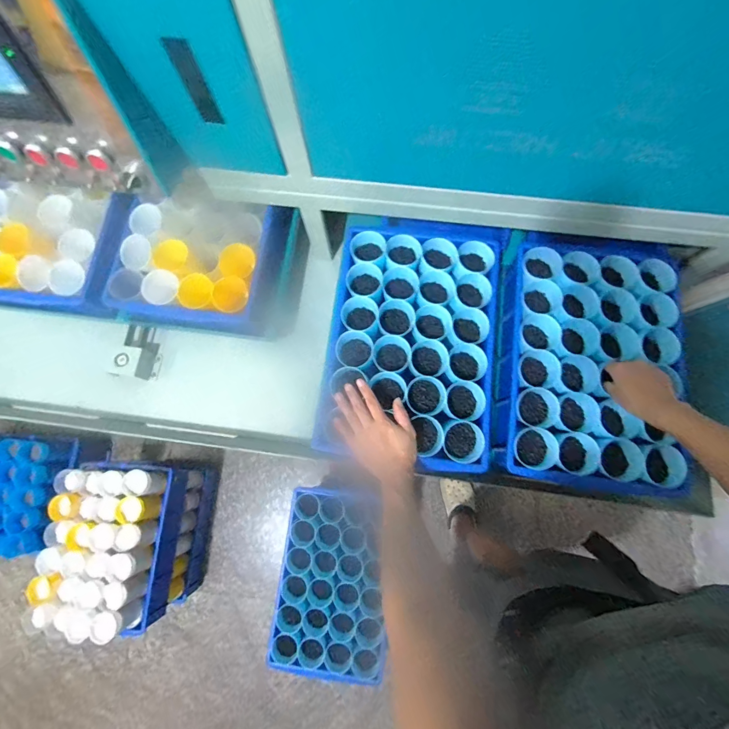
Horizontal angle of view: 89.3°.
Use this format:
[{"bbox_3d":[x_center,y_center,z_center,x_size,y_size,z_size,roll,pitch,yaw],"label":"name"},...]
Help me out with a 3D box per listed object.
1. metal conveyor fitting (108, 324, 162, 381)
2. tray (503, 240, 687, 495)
[{"bbox_3d":[-0.467,-0.023,0.765,0.060,0.069,0.116,-5,76,0],"label":"metal conveyor fitting"},{"bbox_3d":[0.384,-0.010,0.633,0.279,0.080,0.417,7,77,3],"label":"tray"}]

